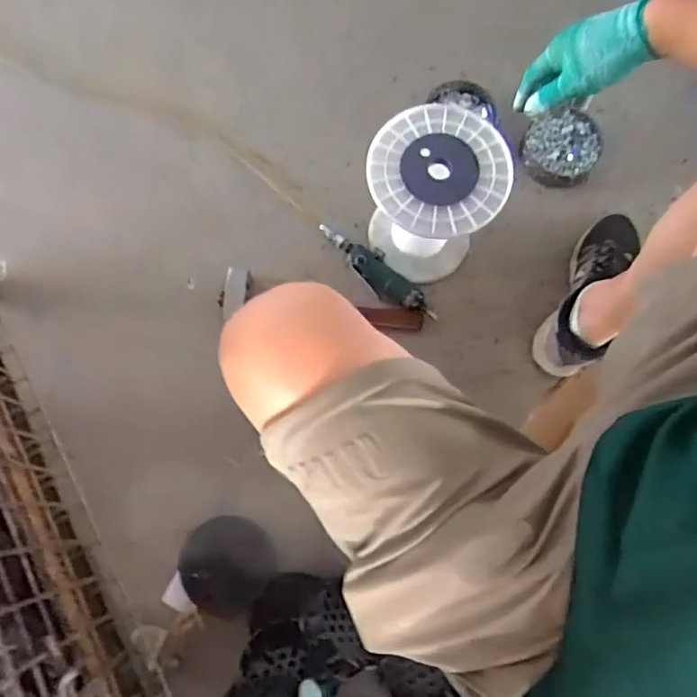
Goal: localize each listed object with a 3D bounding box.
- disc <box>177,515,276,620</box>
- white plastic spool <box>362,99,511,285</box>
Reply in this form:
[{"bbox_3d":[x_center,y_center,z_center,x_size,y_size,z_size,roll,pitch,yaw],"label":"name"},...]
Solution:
[{"bbox_3d":[-0.185,0.327,0.821,0.134,0.008,0.139,0,92,-14],"label":"disc"},{"bbox_3d":[0.123,-0.218,0.844,0.181,0.241,0.174,0,78,0],"label":"white plastic spool"}]

